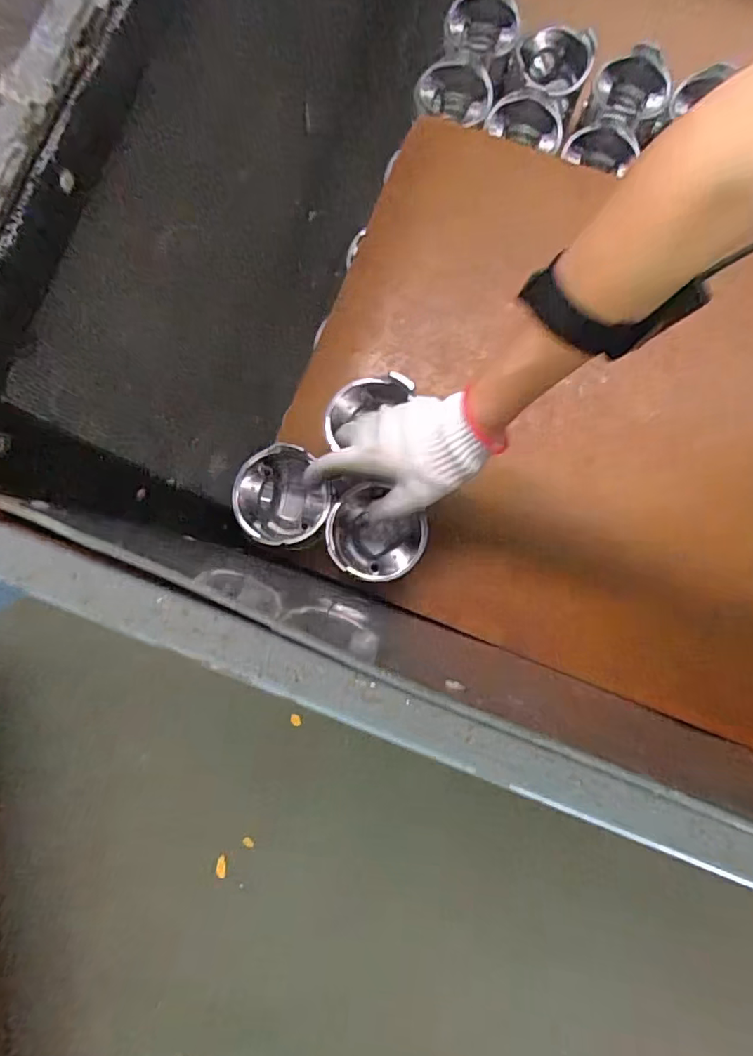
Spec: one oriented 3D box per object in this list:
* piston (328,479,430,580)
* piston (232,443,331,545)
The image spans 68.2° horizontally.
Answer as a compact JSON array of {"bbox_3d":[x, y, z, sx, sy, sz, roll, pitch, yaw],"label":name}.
[{"bbox_3d":[-0.001,0.009,0.524,0.085,0.067,0.084,0,80,0],"label":"piston"},{"bbox_3d":[-0.084,-0.024,0.526,0.081,0.076,0.085,7,80,1],"label":"piston"}]

